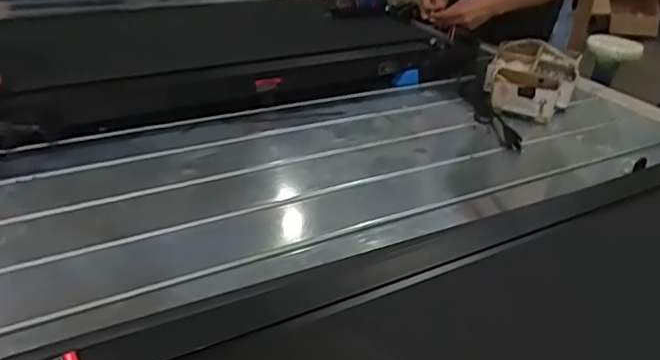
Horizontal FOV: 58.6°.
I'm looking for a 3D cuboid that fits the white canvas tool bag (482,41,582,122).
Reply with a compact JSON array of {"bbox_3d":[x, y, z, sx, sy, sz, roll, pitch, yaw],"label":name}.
[{"bbox_3d":[0.426,-0.212,1.257,0.179,0.082,0.333,15,30,17],"label":"white canvas tool bag"}]

